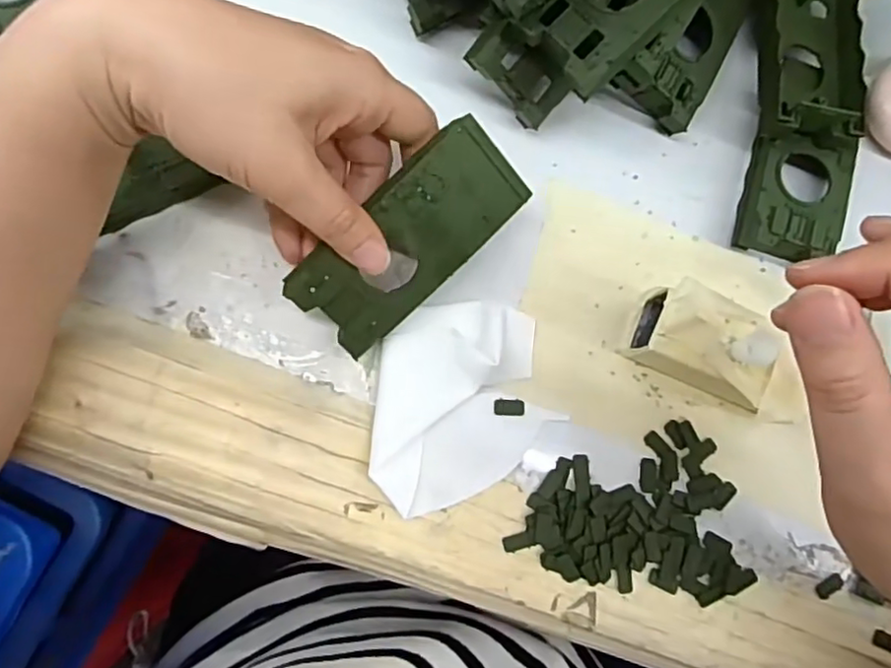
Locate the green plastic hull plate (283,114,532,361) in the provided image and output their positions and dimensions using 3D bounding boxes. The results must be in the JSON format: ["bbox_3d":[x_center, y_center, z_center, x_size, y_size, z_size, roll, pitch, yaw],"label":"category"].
[{"bbox_3d":[-0.015,-0.040,0.267,0.104,0.006,0.045,-44,115,3],"label":"green plastic hull plate"}]

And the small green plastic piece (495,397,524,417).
[{"bbox_3d":[0.030,0.034,0.296,0.014,0.004,0.008,7,82,-5],"label":"small green plastic piece"}]

